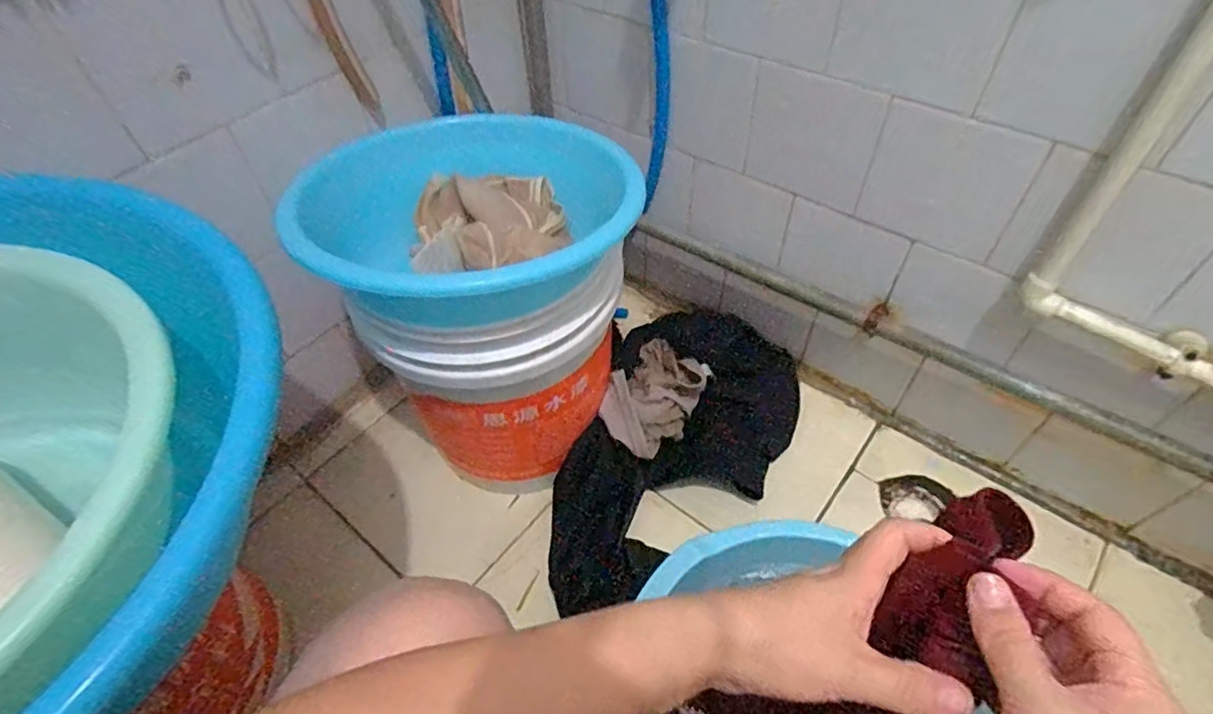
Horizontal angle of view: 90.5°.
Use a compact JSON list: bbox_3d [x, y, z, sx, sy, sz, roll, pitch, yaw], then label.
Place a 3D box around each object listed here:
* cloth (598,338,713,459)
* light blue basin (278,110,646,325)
[{"bbox_3d":[0.072,0.045,0.835,0.112,0.064,0.200,19,55,17],"label":"cloth"},{"bbox_3d":[-0.118,-0.154,0.623,0.305,0.103,0.278,-1,51,2],"label":"light blue basin"}]

